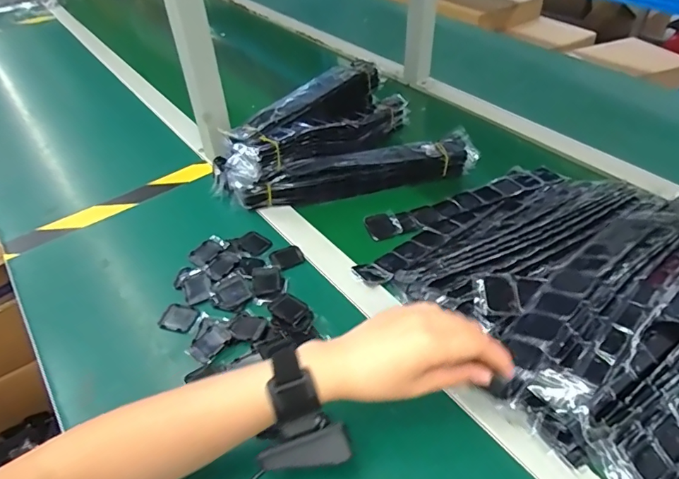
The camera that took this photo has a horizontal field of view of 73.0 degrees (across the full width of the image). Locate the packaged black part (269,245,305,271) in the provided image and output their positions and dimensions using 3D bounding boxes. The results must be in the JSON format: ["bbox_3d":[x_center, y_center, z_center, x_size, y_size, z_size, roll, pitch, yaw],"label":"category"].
[{"bbox_3d":[-0.065,0.023,0.571,0.038,0.004,0.036,-19,47,-17],"label":"packaged black part"}]

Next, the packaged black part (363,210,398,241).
[{"bbox_3d":[0.053,-0.019,0.613,0.036,0.004,0.045,-19,47,-16],"label":"packaged black part"}]

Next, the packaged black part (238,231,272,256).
[{"bbox_3d":[-0.109,0.005,0.587,0.040,0.004,0.035,30,53,28],"label":"packaged black part"}]

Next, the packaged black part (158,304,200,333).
[{"bbox_3d":[-0.177,0.088,0.509,0.041,0.004,0.033,13,46,15],"label":"packaged black part"}]

